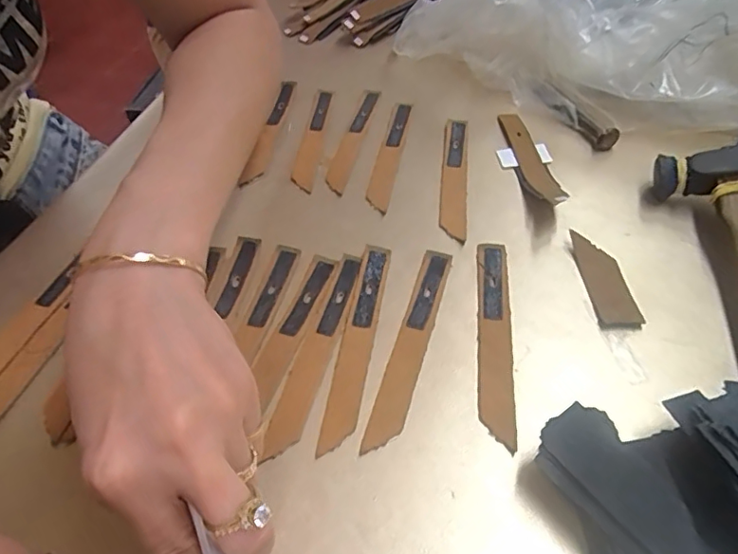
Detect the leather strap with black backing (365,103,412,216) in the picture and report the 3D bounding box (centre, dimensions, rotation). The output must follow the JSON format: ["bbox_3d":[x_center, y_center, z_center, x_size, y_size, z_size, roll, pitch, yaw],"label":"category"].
[{"bbox_3d":[0.016,-0.090,0.385,0.015,0.006,0.119,8,49,10],"label":"leather strap with black backing"}]

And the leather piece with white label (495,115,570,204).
[{"bbox_3d":[0.110,-0.083,0.370,0.035,0.016,0.110,-3,48,0],"label":"leather piece with white label"}]

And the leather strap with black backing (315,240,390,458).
[{"bbox_3d":[-0.006,0.032,0.283,0.019,0.004,0.124,7,52,8],"label":"leather strap with black backing"}]

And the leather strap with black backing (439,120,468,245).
[{"bbox_3d":[0.059,-0.071,0.368,0.016,0.005,0.122,4,49,6],"label":"leather strap with black backing"}]

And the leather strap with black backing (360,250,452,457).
[{"bbox_3d":[0.023,0.033,0.282,0.017,0.005,0.124,12,50,13],"label":"leather strap with black backing"}]

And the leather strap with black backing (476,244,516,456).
[{"bbox_3d":[0.066,0.029,0.283,0.017,0.004,0.125,3,49,6],"label":"leather strap with black backing"}]

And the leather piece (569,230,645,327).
[{"bbox_3d":[0.134,0.000,0.303,0.024,0.007,0.064,-4,48,0],"label":"leather piece"}]

